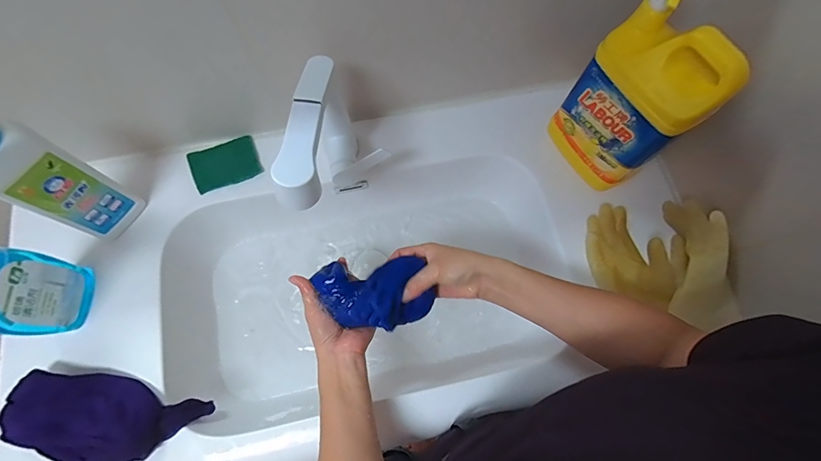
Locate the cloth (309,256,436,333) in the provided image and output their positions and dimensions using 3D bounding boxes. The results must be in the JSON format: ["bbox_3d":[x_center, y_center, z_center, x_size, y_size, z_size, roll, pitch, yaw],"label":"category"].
[{"bbox_3d":[-0.046,0.077,0.488,0.147,0.047,0.083,0,73,-2],"label":"cloth"}]

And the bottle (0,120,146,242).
[{"bbox_3d":[-0.419,-0.053,0.470,0.046,0.211,0.078,32,75,7],"label":"bottle"}]

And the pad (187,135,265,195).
[{"bbox_3d":[-0.286,-0.104,0.611,0.099,0.010,0.069,-23,75,-9],"label":"pad"}]

